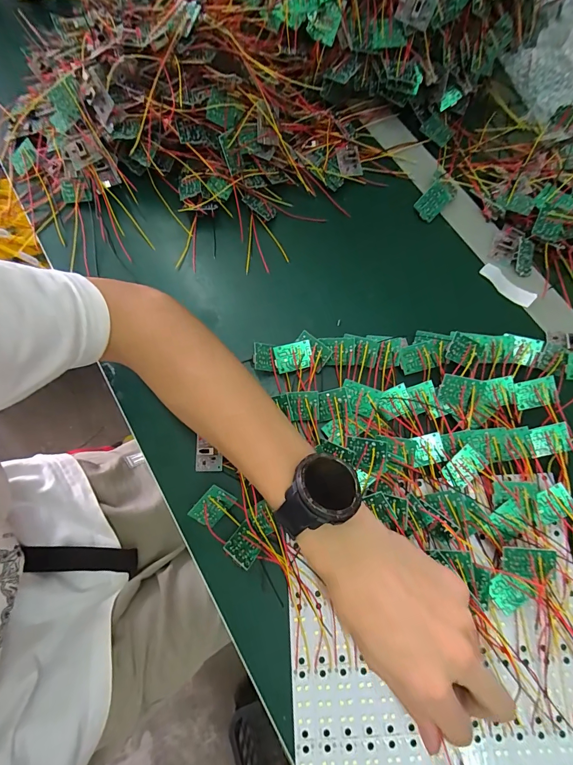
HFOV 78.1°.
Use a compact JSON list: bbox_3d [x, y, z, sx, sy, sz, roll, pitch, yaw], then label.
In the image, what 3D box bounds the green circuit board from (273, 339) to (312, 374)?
[{"bbox_3d":[0.006,-0.024,0.334,0.035,0.004,0.026,-12,95,-2],"label":"green circuit board"}]

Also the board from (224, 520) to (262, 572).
[{"bbox_3d":[-0.034,0.134,0.289,0.026,0.004,0.027,42,47,9],"label":"board"}]

